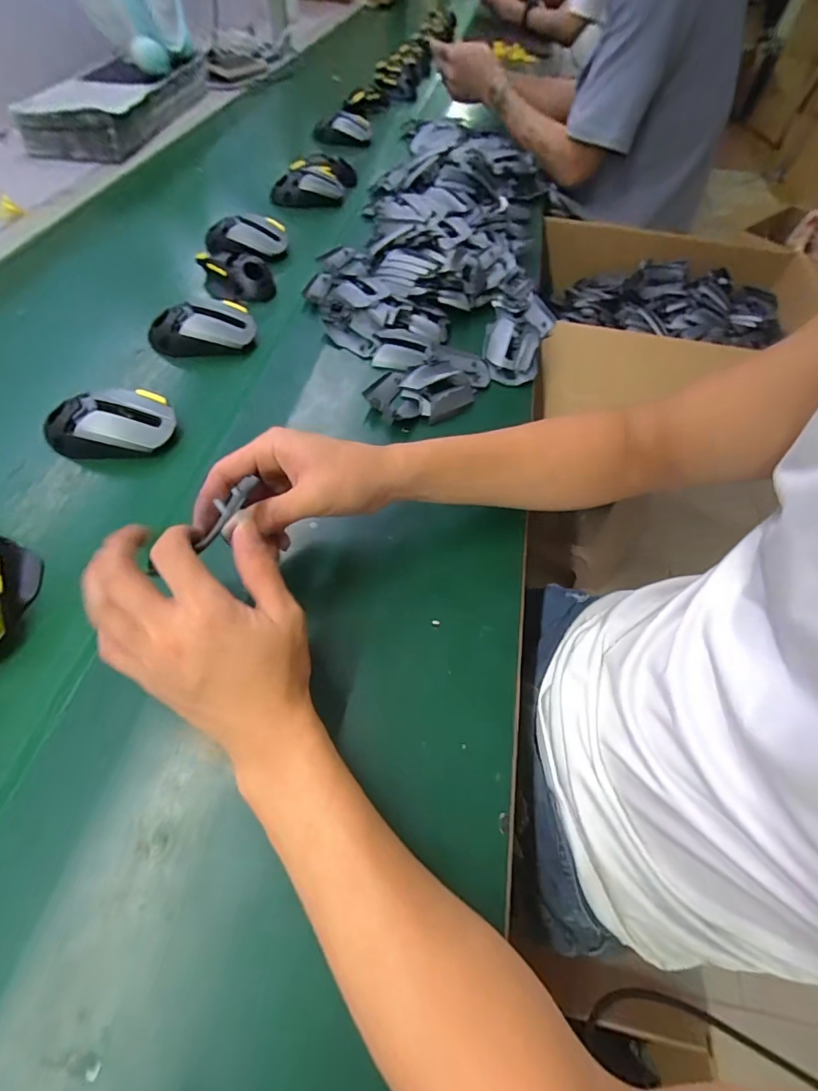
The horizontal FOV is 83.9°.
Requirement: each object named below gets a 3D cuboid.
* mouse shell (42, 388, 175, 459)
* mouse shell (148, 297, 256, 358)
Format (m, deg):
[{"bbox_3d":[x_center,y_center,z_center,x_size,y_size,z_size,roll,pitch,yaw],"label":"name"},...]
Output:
[{"bbox_3d":[-0.279,-0.112,0.425,0.105,0.034,0.059,-11,59,-12],"label":"mouse shell"},{"bbox_3d":[-0.237,-0.247,0.518,0.114,0.034,0.062,-8,59,-10],"label":"mouse shell"}]

